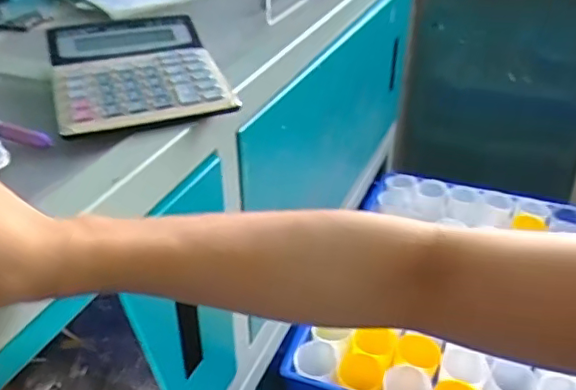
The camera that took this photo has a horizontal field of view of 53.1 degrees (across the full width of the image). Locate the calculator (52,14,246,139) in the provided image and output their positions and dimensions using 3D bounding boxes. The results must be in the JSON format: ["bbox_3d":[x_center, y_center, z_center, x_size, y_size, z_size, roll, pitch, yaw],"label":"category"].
[{"bbox_3d":[-0.141,-0.118,0.529,0.141,0.044,0.180,-13,35,-17],"label":"calculator"}]

